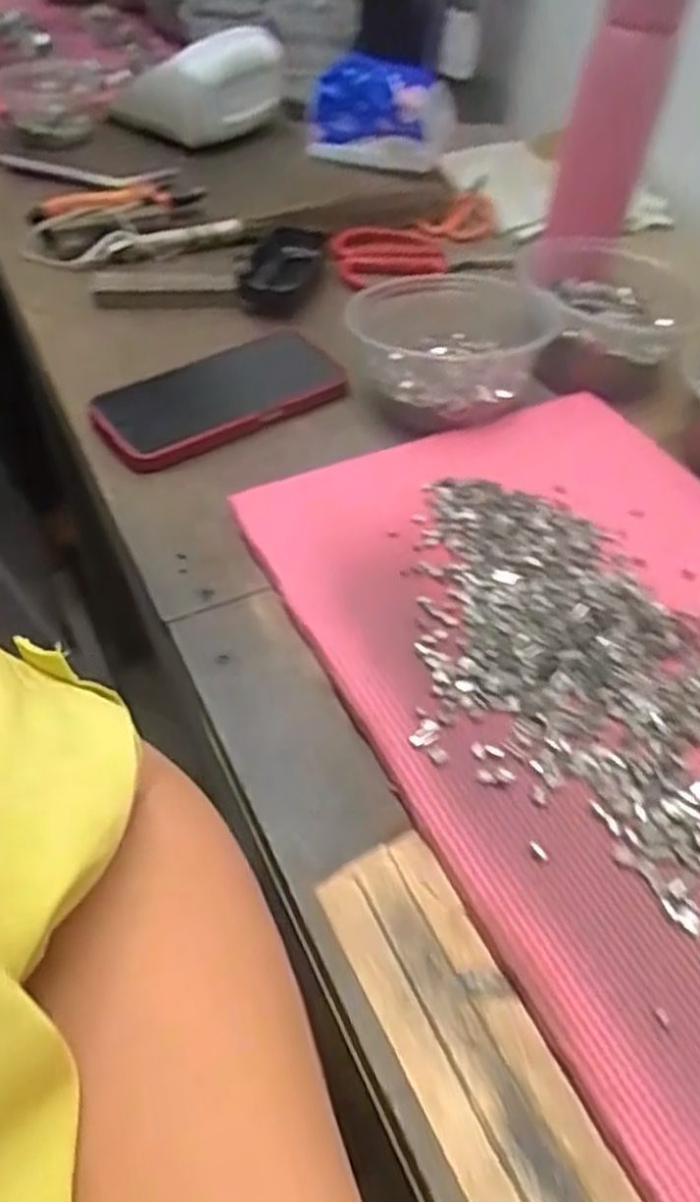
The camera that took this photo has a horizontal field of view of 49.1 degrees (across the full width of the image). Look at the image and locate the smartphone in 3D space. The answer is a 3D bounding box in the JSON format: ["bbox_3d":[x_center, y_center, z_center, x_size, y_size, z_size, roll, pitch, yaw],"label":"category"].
[{"bbox_3d":[-0.086,-0.144,0.526,0.175,0.016,0.086,-30,57,-24],"label":"smartphone"}]

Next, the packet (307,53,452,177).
[{"bbox_3d":[0.028,-0.512,0.800,0.148,0.065,0.090,17,53,13],"label":"packet"}]

